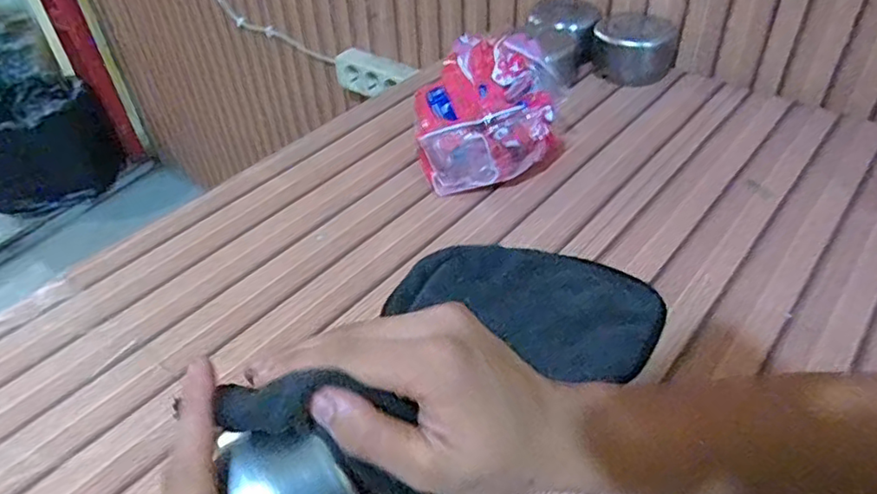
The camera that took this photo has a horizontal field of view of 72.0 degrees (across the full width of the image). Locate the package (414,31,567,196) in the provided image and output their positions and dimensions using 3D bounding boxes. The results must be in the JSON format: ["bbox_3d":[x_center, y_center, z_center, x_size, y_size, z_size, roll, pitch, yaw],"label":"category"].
[{"bbox_3d":[0.046,-0.123,0.530,0.119,0.096,0.138,3,42,7],"label":"package"}]

